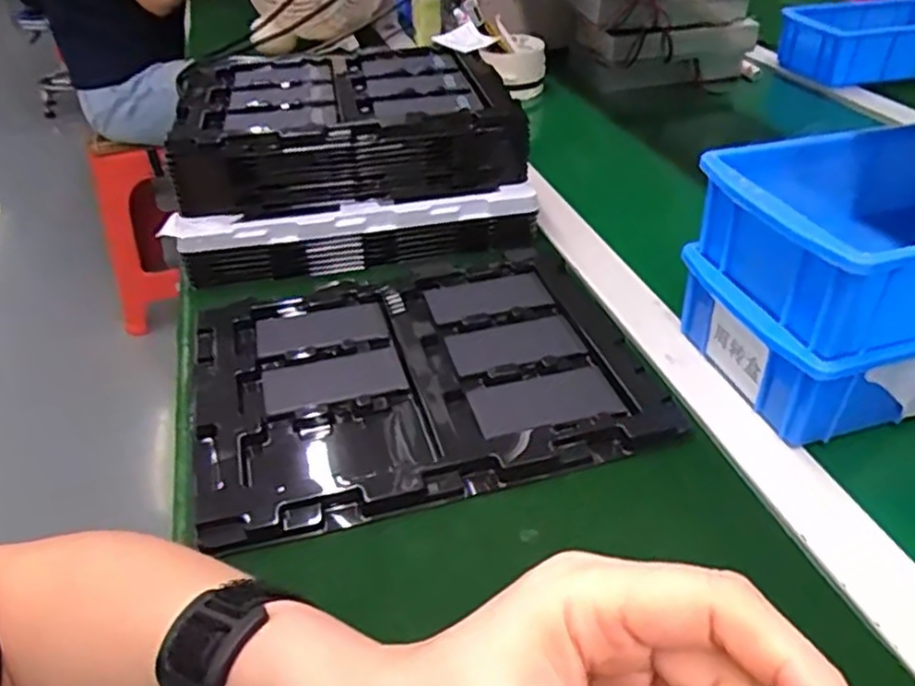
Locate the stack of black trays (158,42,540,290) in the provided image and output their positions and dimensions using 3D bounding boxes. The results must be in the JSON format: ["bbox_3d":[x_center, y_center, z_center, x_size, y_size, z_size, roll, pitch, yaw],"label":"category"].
[{"bbox_3d":[-0.097,-0.167,0.616,0.273,0.094,0.229,-9,38,-11],"label":"stack of black trays"}]

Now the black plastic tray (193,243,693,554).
[{"bbox_3d":[-0.030,0.012,0.465,0.268,0.019,0.231,-10,38,-12],"label":"black plastic tray"}]

